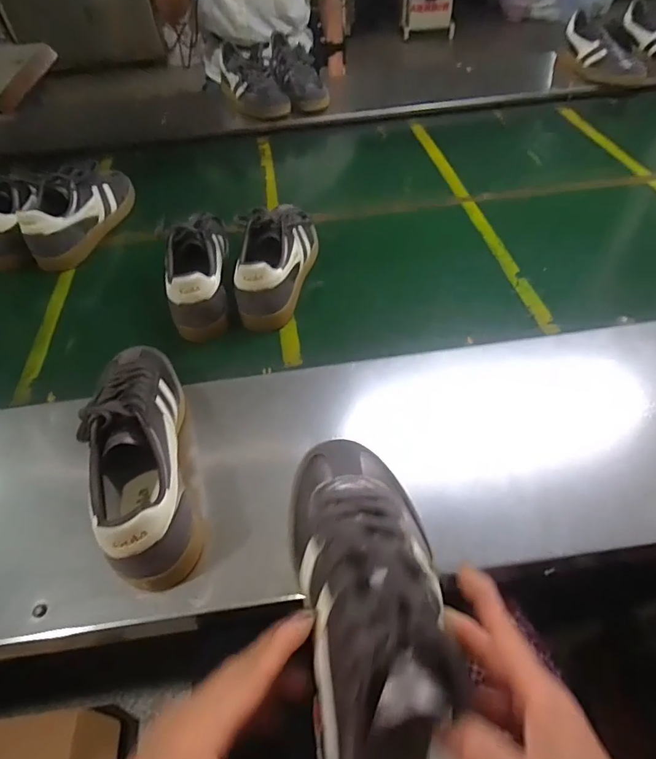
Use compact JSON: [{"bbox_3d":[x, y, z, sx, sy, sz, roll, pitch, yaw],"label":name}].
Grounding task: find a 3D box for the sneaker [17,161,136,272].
[{"bbox_3d":[-0.445,-0.313,0.844,0.084,0.099,0.266,7,50,9],"label":"sneaker"}]

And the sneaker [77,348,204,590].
[{"bbox_3d":[-0.186,0.057,0.462,0.081,0.109,0.276,-15,50,-10],"label":"sneaker"}]

